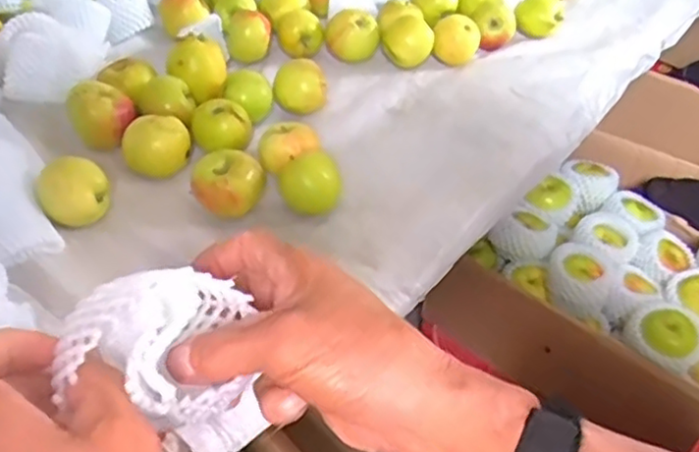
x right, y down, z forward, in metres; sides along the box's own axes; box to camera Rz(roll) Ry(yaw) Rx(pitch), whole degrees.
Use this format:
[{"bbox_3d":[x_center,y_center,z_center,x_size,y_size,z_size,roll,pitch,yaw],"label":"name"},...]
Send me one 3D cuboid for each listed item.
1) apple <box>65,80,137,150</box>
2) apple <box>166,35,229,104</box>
[{"bbox_3d":[-0.259,-0.118,0.698,0.065,0.053,0.055,-13,44,-19],"label":"apple"},{"bbox_3d":[-0.173,-0.182,0.765,0.059,0.058,0.053,0,42,-5],"label":"apple"}]

